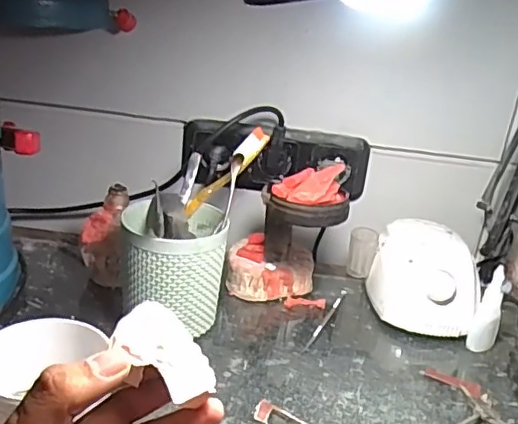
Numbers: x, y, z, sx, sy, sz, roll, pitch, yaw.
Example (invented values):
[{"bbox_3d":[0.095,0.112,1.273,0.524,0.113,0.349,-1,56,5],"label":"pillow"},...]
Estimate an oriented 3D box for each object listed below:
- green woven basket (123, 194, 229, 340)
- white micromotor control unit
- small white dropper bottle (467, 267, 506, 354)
[{"bbox_3d":[-0.081,0.057,0.562,0.091,0.110,0.091,3,23,-10],"label":"green woven basket"},{"bbox_3d":[0.178,0.071,0.649,0.108,0.081,0.123,11,22,9],"label":"white micromotor control unit"},{"bbox_3d":[0.228,0.097,0.587,0.025,0.087,0.020,15,23,19],"label":"small white dropper bottle"}]

